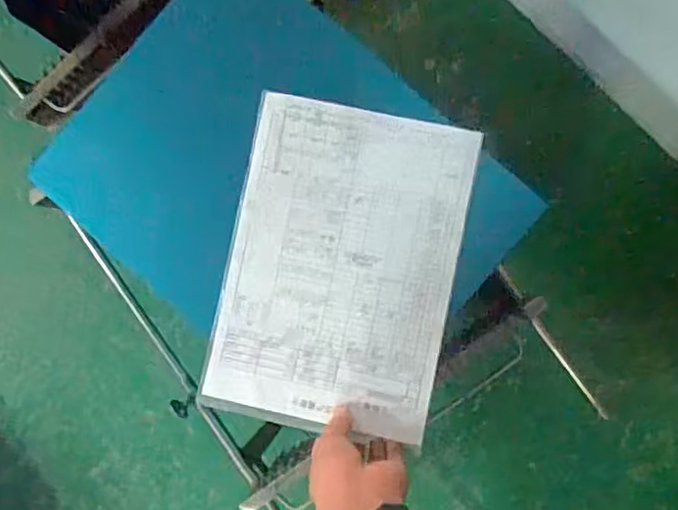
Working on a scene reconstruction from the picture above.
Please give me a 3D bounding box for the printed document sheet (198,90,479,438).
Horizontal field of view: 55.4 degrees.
[{"bbox_3d":[0.002,0.014,0.608,0.212,0.035,0.298,12,95,3],"label":"printed document sheet"}]

